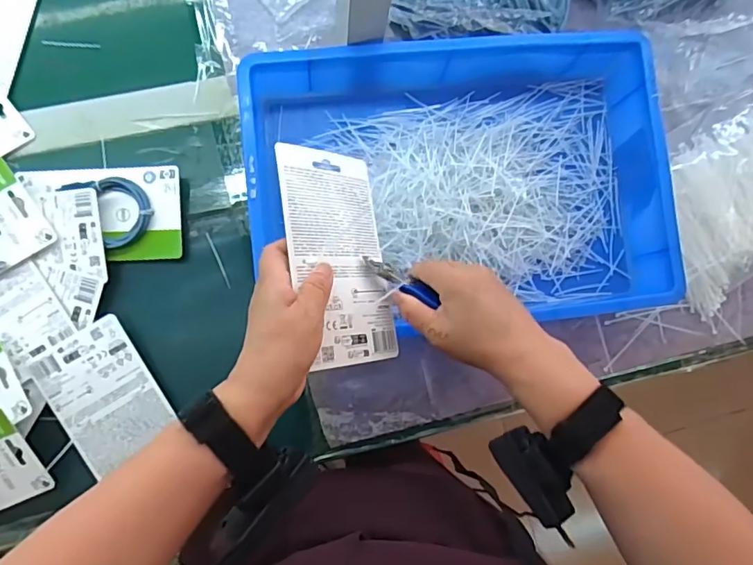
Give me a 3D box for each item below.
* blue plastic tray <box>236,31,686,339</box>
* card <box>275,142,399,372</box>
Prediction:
[{"bbox_3d":[0.086,-0.102,0.552,0.418,0.090,0.282,-7,84,-5],"label":"blue plastic tray"},{"bbox_3d":[-0.030,-0.023,0.425,0.098,0.006,0.178,-1,80,-44],"label":"card"}]

